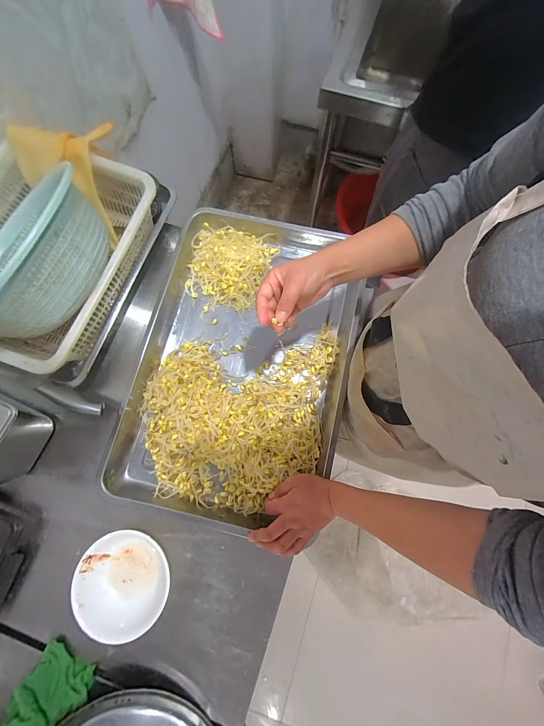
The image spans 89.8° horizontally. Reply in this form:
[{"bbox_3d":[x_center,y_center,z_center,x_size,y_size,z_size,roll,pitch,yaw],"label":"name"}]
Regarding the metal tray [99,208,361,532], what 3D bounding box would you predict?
[{"bbox_3d":[-0.064,-0.014,0.543,0.409,0.061,0.585,12,78,3],"label":"metal tray"}]

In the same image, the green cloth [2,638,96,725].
[{"bbox_3d":[-0.372,0.551,0.428,0.098,0.031,0.157,33,80,7],"label":"green cloth"}]

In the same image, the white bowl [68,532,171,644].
[{"bbox_3d":[-0.239,0.355,0.455,0.146,0.053,0.149,0,78,0],"label":"white bowl"}]

